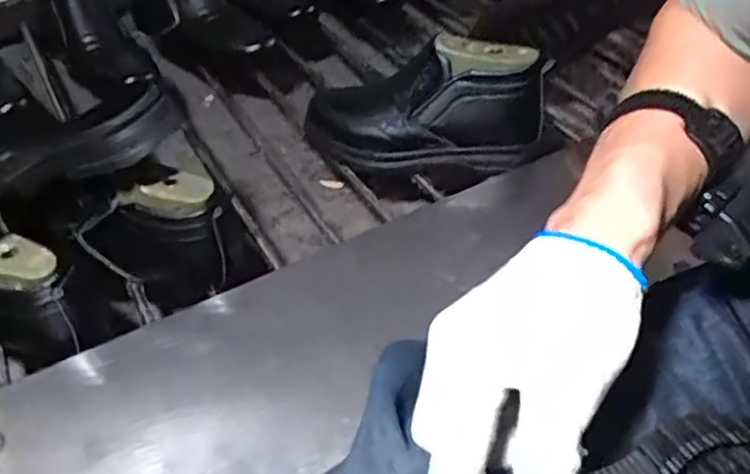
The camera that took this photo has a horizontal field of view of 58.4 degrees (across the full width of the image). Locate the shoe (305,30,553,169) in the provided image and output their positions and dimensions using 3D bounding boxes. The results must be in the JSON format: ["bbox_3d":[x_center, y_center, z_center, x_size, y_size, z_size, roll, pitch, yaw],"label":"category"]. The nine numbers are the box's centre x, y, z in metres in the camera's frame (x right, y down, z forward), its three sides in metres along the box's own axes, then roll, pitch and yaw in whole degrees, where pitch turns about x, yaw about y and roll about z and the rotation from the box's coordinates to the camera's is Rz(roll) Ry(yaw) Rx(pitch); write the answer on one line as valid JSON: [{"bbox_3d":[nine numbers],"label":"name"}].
[{"bbox_3d":[0.054,-0.141,0.756,0.270,0.150,0.099,-6,43,17],"label":"shoe"}]

